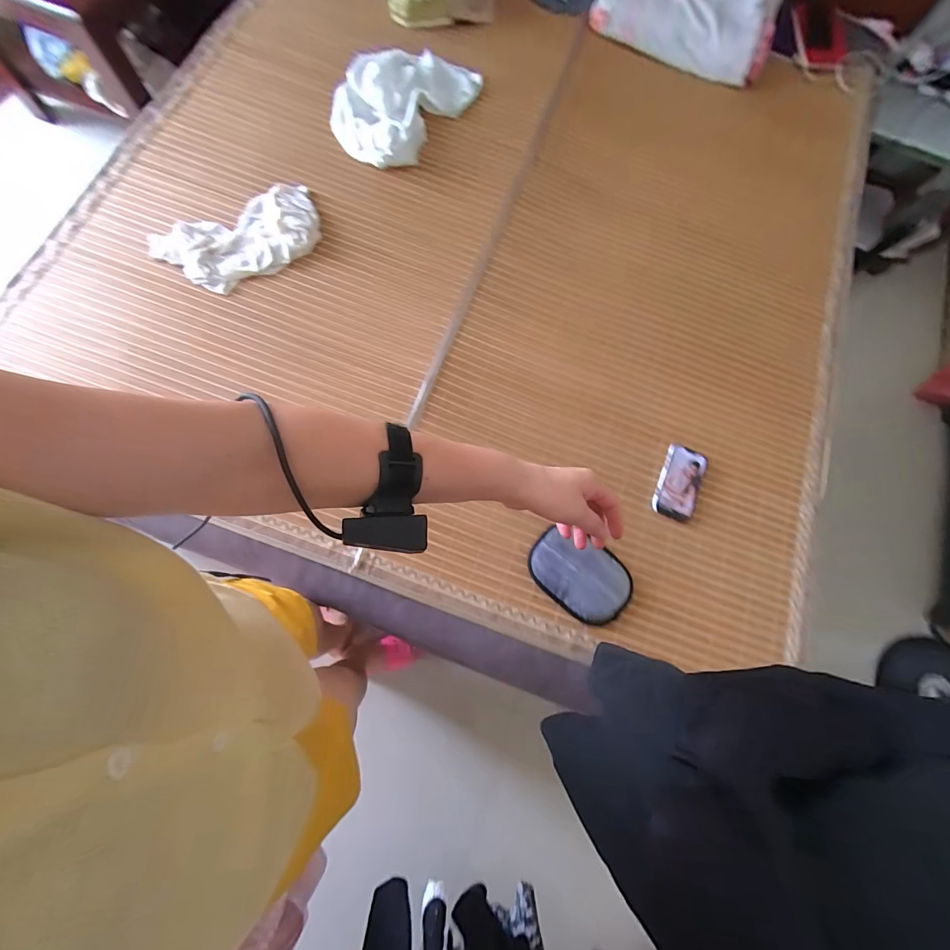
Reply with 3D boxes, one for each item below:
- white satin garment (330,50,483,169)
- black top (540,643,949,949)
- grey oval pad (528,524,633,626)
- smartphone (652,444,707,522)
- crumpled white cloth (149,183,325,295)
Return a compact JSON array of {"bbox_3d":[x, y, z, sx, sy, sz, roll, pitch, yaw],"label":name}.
[{"bbox_3d":[-0.159,-0.873,0.955,0.193,0.101,0.372,36,76,4],"label":"white satin garment"},{"bbox_3d":[0.224,0.310,0.433,0.300,0.509,0.037,-34,84,-31],"label":"black top"},{"bbox_3d":[0.206,0.194,0.811,0.205,0.038,0.139,37,77,8],"label":"grey oval pad"},{"bbox_3d":[0.436,0.016,0.881,0.087,0.016,0.155,21,75,4],"label":"smartphone"},{"bbox_3d":[-0.498,-0.505,0.908,0.343,0.068,0.173,-33,81,-12],"label":"crumpled white cloth"}]

